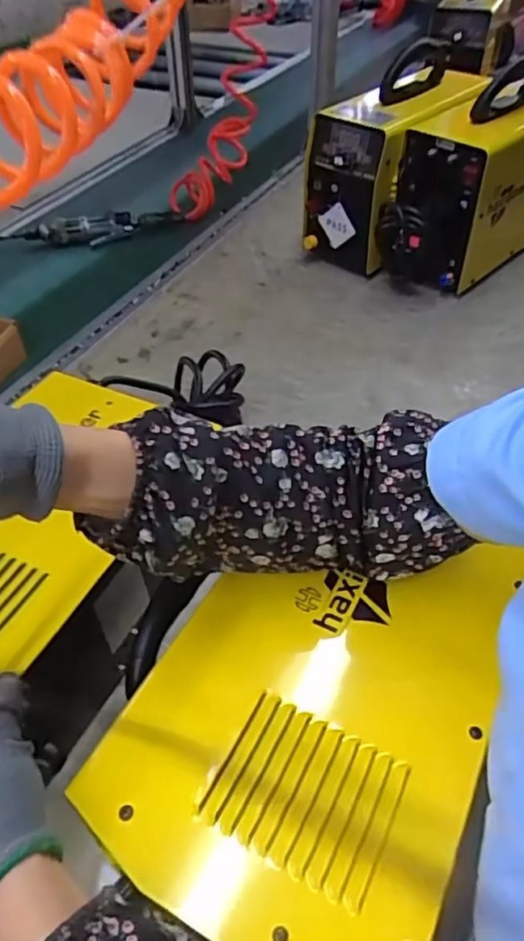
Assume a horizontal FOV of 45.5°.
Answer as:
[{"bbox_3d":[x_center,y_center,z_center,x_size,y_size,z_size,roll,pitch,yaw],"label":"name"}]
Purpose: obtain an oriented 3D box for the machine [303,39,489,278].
[{"bbox_3d":[0.212,-0.495,1.012,0.153,0.235,0.312,27,53,24],"label":"machine"}]

